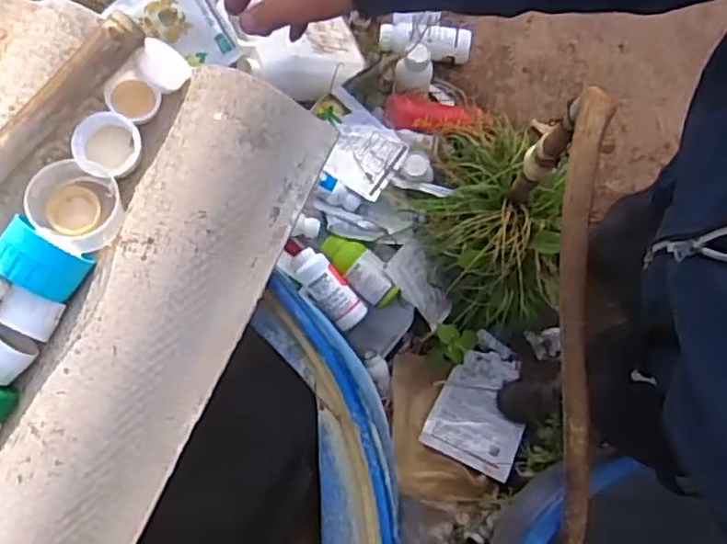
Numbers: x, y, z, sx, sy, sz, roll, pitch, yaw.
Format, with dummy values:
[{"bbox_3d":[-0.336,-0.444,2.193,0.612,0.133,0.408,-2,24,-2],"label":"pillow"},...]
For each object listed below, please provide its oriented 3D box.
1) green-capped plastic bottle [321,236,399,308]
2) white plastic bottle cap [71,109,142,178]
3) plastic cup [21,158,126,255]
[{"bbox_3d":[-0.001,-0.007,1.227,0.069,0.059,0.155,-39,88,-1],"label":"green-capped plastic bottle"},{"bbox_3d":[-0.177,-0.085,0.471,0.043,0.025,0.046,-6,75,-24],"label":"white plastic bottle cap"},{"bbox_3d":[-0.188,-0.043,0.451,0.055,0.032,0.052,0,79,1],"label":"plastic cup"}]

